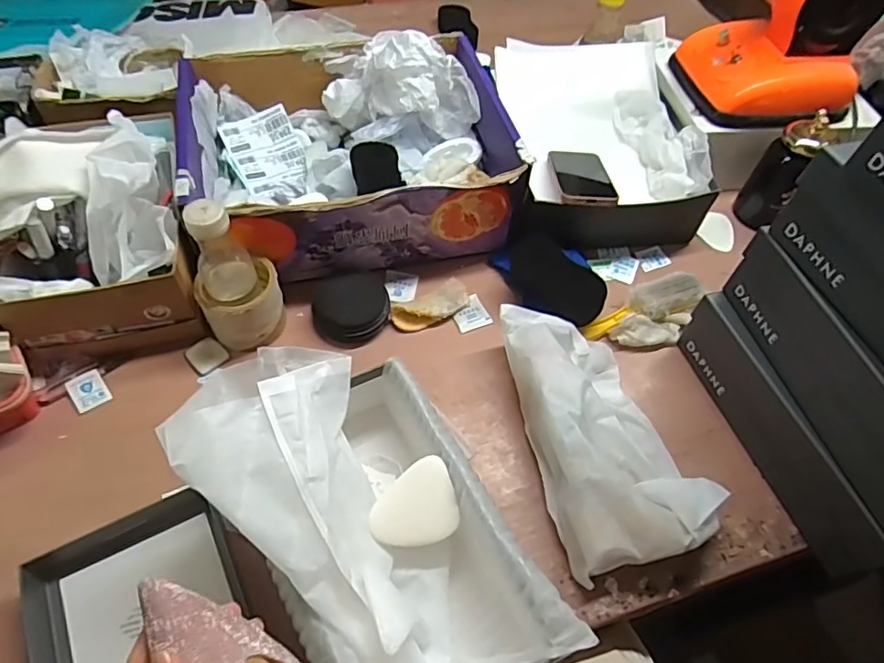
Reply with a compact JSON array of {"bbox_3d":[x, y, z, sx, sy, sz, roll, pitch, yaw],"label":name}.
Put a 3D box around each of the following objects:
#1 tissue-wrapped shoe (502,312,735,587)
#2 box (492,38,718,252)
[{"bbox_3d":[0.161,0.090,0.596,0.144,0.067,0.290,-12,57,-12],"label":"tissue-wrapped shoe"},{"bbox_3d":[0.220,-0.279,0.822,0.249,0.108,0.327,-6,56,-8],"label":"box"}]

